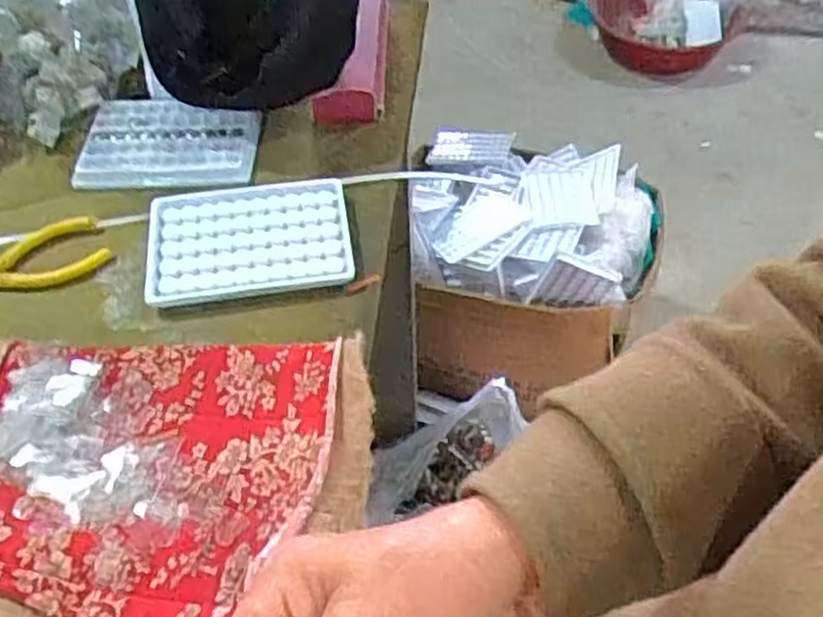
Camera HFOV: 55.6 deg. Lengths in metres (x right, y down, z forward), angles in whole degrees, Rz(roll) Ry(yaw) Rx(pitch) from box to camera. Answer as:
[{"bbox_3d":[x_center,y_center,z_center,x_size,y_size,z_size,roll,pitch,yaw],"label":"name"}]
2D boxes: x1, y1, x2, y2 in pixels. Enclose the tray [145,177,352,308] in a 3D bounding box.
[{"bbox_3d":[-0.107,-0.048,0.516,0.129,0.011,0.099,-7,50,-6],"label":"tray"}]

